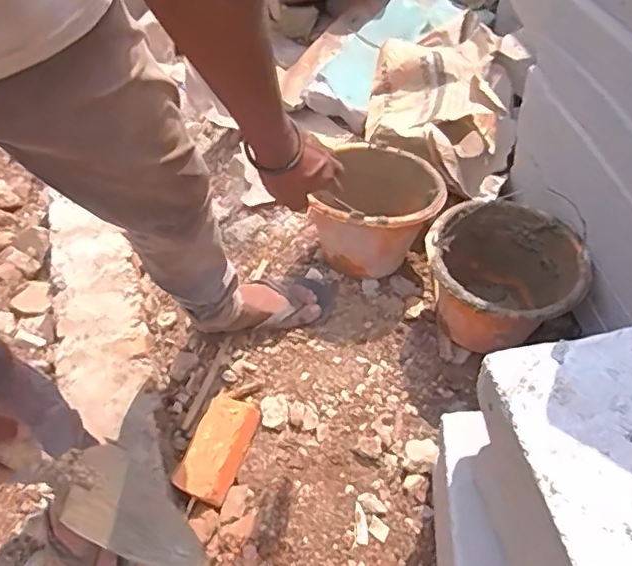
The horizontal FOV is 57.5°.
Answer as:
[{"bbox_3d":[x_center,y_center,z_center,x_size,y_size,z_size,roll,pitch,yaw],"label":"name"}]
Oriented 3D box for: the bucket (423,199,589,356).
[{"bbox_3d":[0.302,0.003,0.964,0.235,0.194,0.240,-1,54,1],"label":"bucket"}]

